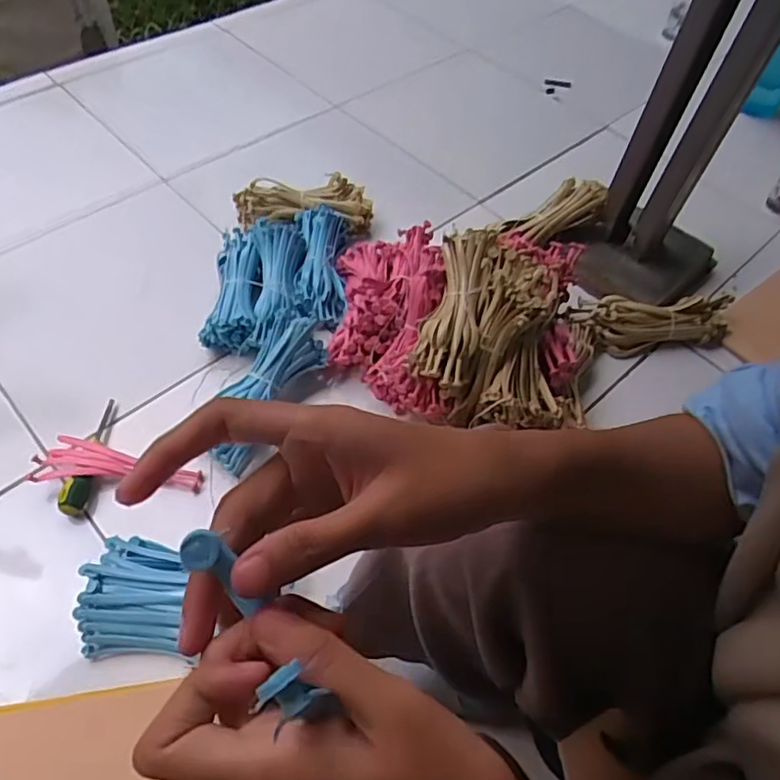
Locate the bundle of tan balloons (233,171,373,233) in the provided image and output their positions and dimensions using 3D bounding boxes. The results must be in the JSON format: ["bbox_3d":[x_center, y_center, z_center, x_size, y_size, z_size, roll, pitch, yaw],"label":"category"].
[{"bbox_3d":[-0.144,-0.302,0.998,0.220,0.057,0.094,-8,56,-9],"label":"bundle of tan balloons"}]

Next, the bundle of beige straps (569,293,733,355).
[{"bbox_3d":[0.391,-0.099,0.907,0.230,0.057,0.067,0,56,-4],"label":"bundle of beige straps"}]

